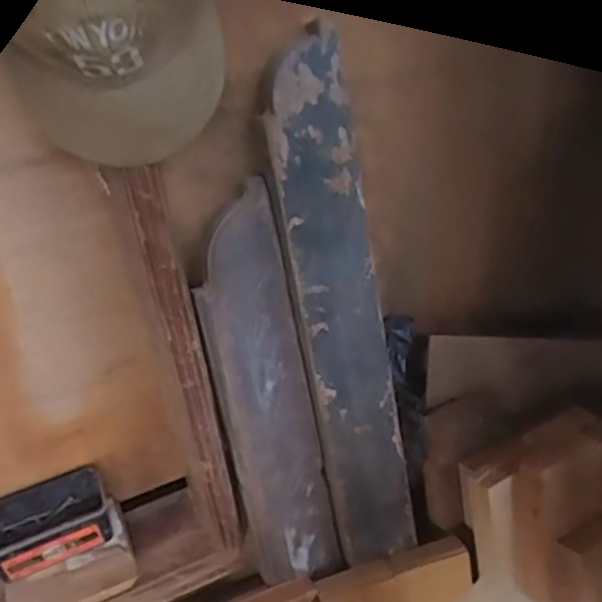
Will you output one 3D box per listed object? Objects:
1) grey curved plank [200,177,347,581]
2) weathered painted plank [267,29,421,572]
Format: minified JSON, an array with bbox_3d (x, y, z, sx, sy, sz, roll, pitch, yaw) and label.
[{"bbox_3d":[-0.037,0.119,0.747,0.104,0.481,0.023,-13,20,-7],"label":"grey curved plank"},{"bbox_3d":[0.046,0.035,0.721,0.099,0.612,0.017,-15,22,-6],"label":"weathered painted plank"}]

